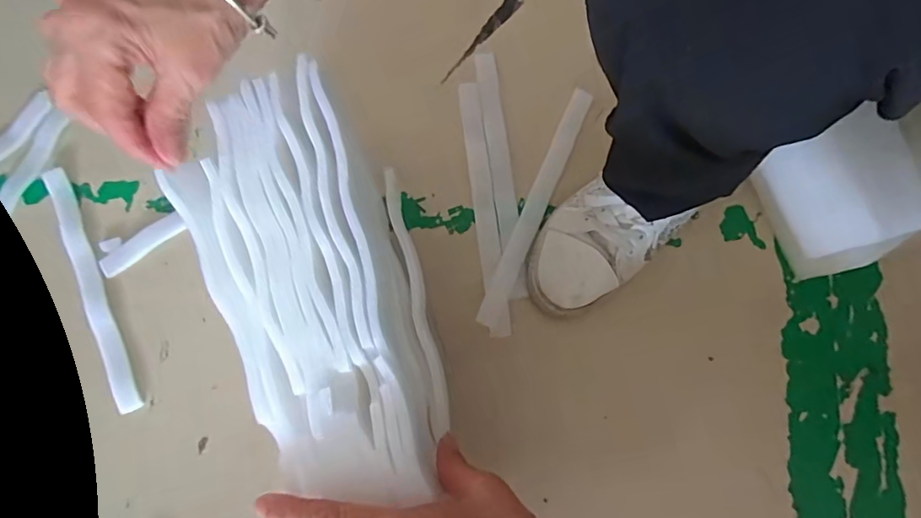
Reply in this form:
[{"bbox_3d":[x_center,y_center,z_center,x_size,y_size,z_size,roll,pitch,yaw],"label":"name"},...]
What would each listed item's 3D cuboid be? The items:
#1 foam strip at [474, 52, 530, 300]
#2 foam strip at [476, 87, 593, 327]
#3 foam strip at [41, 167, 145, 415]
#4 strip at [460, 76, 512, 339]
[{"bbox_3d":[0.040,-0.088,0.502,0.023,0.012,0.255,-7,78,-1],"label":"foam strip"},{"bbox_3d":[0.074,-0.053,0.494,0.022,0.011,0.248,23,79,5],"label":"foam strip"},{"bbox_3d":[-0.346,0.027,0.481,0.022,0.014,0.244,-24,79,-5],"label":"foam strip"},{"bbox_3d":[0.023,-0.053,0.493,0.021,0.012,0.252,-7,78,-1],"label":"strip"}]

